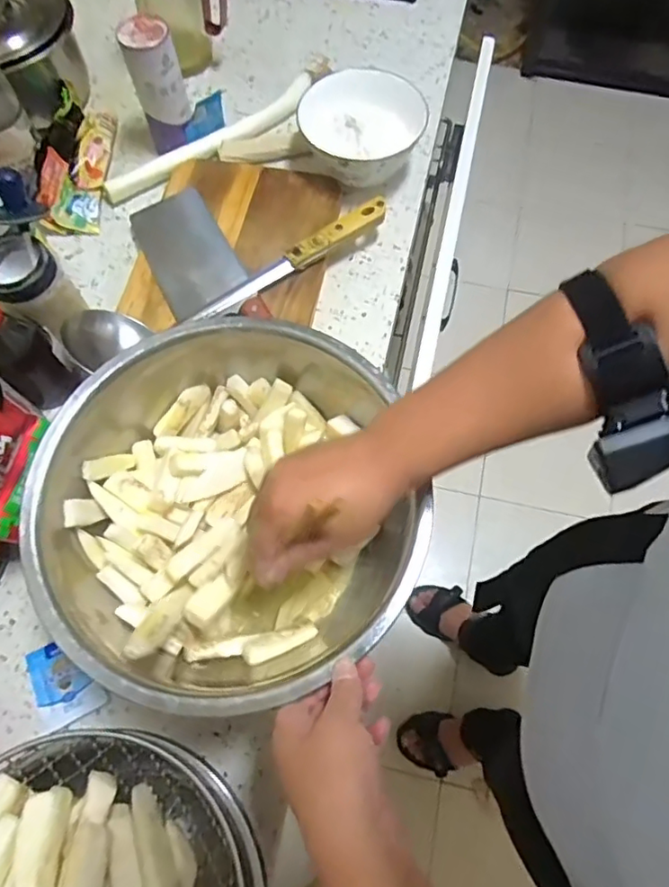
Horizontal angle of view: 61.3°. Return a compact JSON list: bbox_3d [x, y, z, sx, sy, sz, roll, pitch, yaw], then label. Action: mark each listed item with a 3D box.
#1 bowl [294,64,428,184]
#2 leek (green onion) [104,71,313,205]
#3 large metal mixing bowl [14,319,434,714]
[{"bbox_3d":[0.026,-0.346,0.640,0.133,0.073,0.137,0,68,1],"label":"bowl"},{"bbox_3d":[-0.138,-0.361,0.678,0.291,0.029,0.046,-36,72,-13],"label":"leek (green onion)"},{"bbox_3d":[-0.082,0.055,0.461,0.267,0.116,0.283,0,68,1],"label":"large metal mixing bowl"}]

